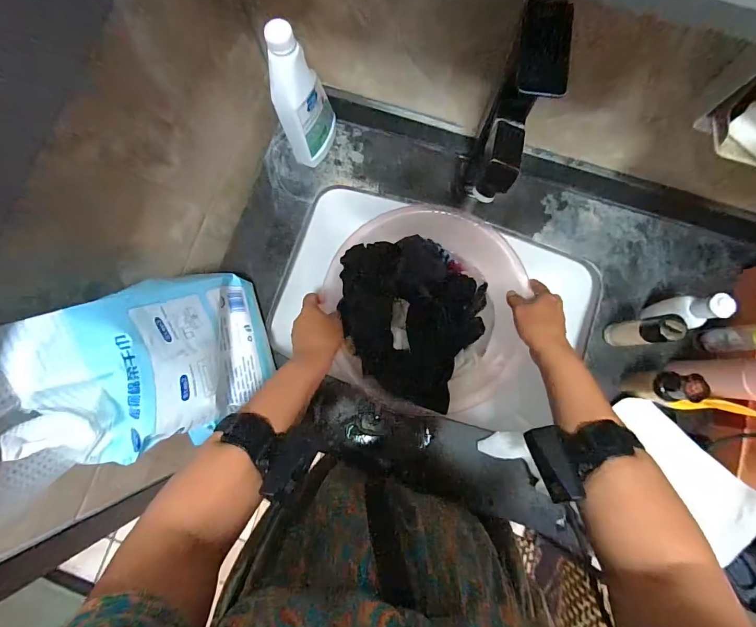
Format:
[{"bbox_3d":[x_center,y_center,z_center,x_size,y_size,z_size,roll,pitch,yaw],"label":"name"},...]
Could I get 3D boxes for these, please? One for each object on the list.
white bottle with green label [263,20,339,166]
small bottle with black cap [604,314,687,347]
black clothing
[{"bbox_3d":[-0.105,-0.280,0.506,0.043,0.216,0.089,20,86,5],"label":"white bottle with green label"},{"bbox_3d":[0.343,0.025,0.497,0.037,0.125,0.033,-8,84,3],"label":"small bottle with black cap"},{"bbox_3d":[0.049,-0.004,0.602,0.235,0.081,0.228,0,84,4],"label":"black clothing"}]

